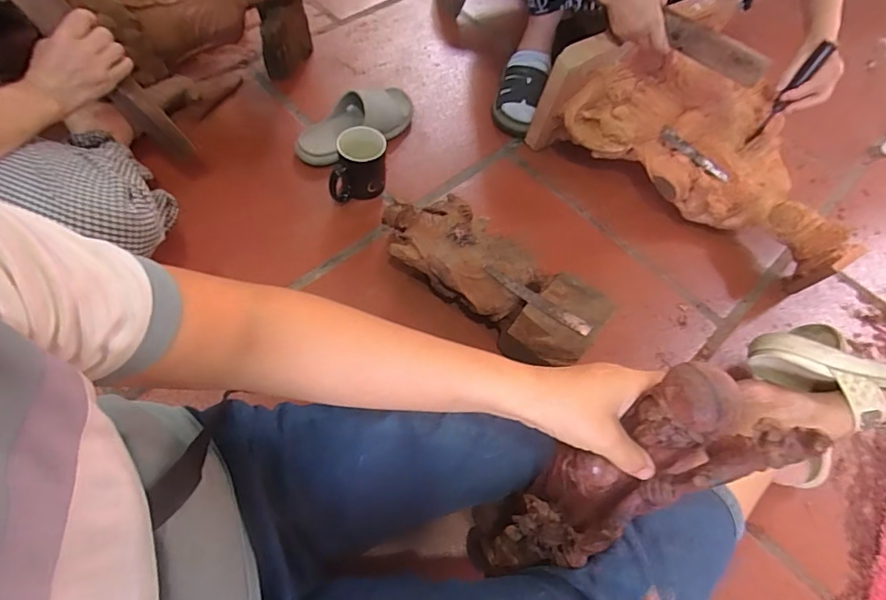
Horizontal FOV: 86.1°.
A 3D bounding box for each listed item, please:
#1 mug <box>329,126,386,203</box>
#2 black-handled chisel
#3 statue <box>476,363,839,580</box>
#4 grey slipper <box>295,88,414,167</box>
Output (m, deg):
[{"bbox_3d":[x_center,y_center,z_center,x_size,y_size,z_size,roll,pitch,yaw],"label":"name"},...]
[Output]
[{"bbox_3d":[-0.147,-0.232,0.827,0.095,0.097,0.094,0,61,-4],"label":"mug"},{"bbox_3d":[0.562,-0.333,0.774,0.022,0.166,0.021,41,44,17],"label":"black-handled chisel"},{"bbox_3d":[0.111,0.171,0.402,0.055,0.398,0.076,-14,61,-37],"label":"statue"},{"bbox_3d":[-0.163,-0.332,0.893,0.237,0.084,0.139,-24,66,-16],"label":"grey slipper"}]

